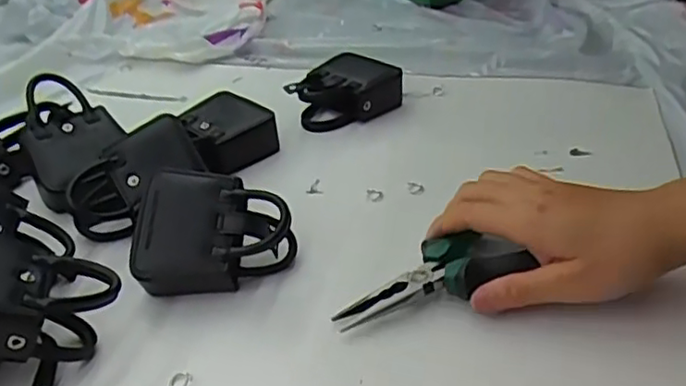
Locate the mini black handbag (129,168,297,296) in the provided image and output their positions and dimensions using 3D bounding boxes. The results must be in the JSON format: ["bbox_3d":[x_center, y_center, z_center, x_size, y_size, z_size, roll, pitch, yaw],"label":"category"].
[{"bbox_3d":[-0.082,0.026,0.416,0.099,0.079,0.046,3,-9,-1],"label":"mini black handbag"}]

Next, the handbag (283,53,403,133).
[{"bbox_3d":[-0.001,-0.092,0.599,0.074,0.038,0.103,28,46,37],"label":"handbag"}]

